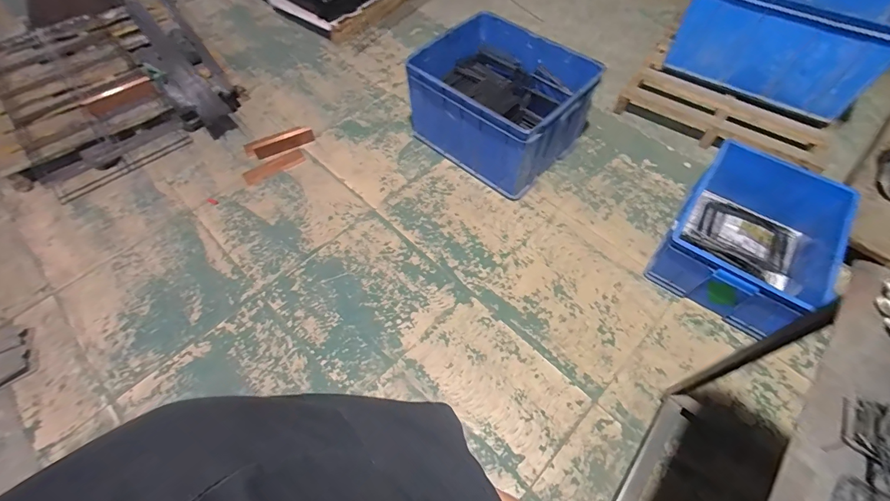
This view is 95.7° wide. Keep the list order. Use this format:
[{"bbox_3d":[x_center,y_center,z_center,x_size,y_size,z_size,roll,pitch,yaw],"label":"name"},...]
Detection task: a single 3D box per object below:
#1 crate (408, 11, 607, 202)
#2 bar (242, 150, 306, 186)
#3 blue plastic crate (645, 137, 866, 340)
[{"bbox_3d":[0.221,-0.582,1.574,0.600,0.332,0.544,38,70,17],"label":"crate"},{"bbox_3d":[-0.696,-0.341,1.645,0.247,0.017,0.074,-31,67,-14],"label":"bar"},{"bbox_3d":[0.962,-0.048,1.295,0.404,0.262,0.530,31,68,15],"label":"blue plastic crate"}]

